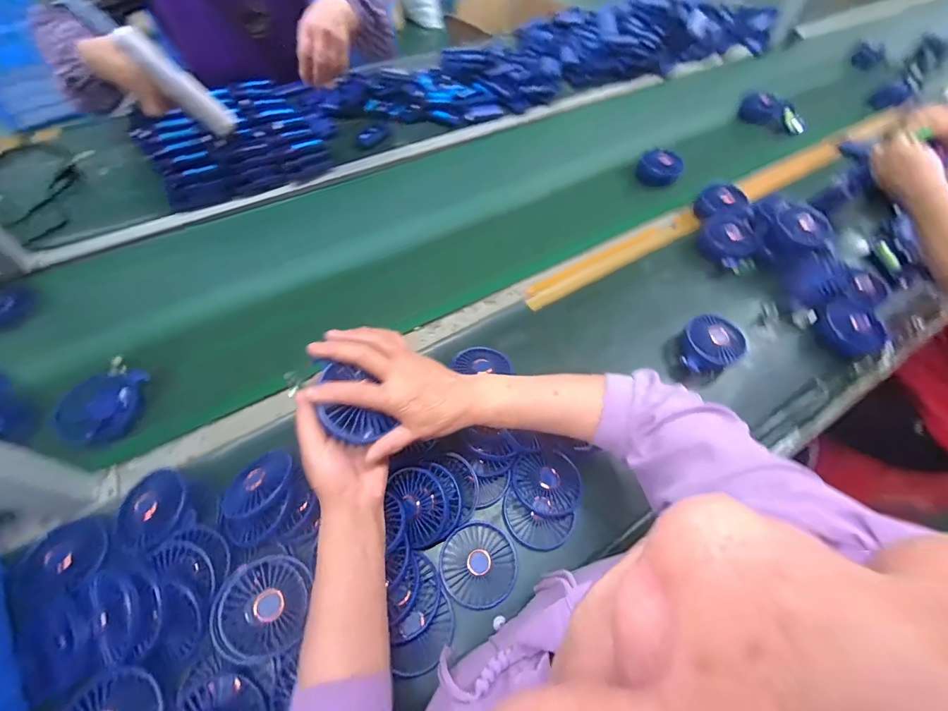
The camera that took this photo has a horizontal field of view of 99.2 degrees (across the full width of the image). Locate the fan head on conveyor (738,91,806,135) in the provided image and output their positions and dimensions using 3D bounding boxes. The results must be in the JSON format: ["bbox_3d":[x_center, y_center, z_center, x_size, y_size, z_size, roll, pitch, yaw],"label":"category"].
[{"bbox_3d":[0.726,-0.575,0.976,0.176,0.065,0.063,20,58,-6],"label":"fan head on conveyor"}]

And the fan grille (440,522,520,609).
[{"bbox_3d":[0.006,0.241,0.467,0.086,0.017,0.085,1,58,-2],"label":"fan grille"}]

